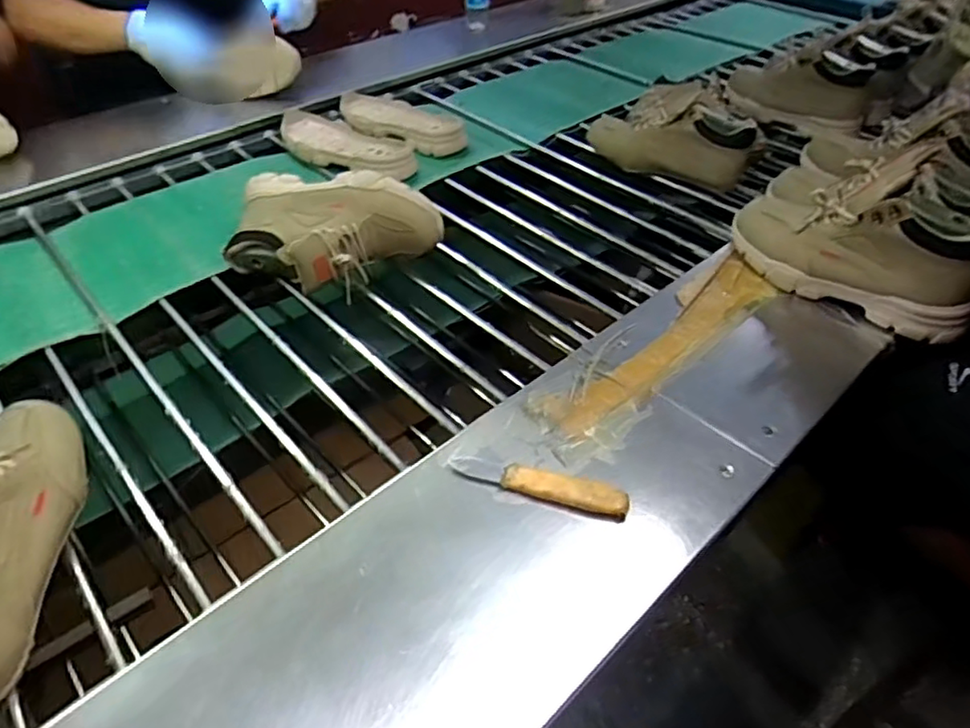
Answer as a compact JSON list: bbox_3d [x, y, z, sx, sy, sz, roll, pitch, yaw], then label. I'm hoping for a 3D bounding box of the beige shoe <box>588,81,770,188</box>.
[{"bbox_3d":[0.301,-0.380,1.025,0.091,0.123,0.260,-33,55,-30],"label":"beige shoe"}]

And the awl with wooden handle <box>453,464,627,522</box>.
[{"bbox_3d":[0.051,0.108,0.561,0.150,0.016,0.027,13,46,11],"label":"awl with wooden handle"}]

